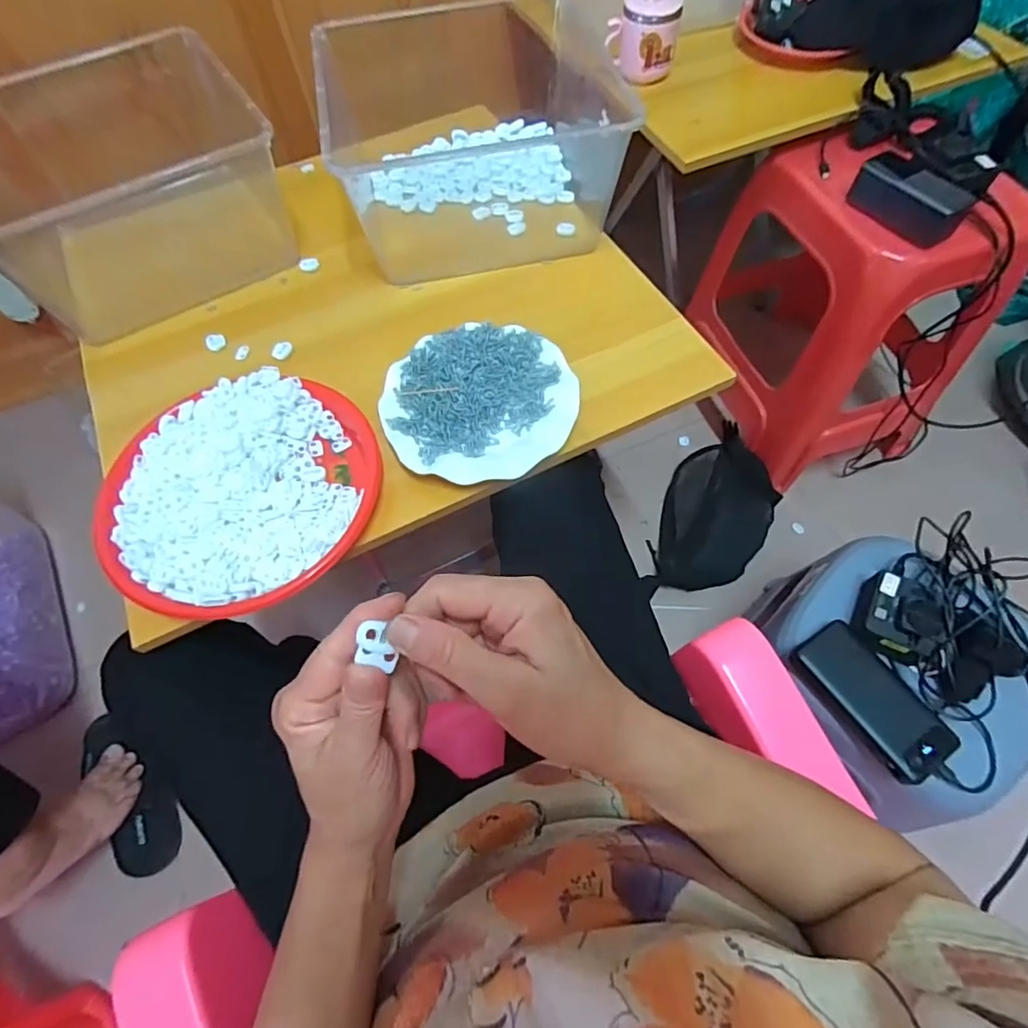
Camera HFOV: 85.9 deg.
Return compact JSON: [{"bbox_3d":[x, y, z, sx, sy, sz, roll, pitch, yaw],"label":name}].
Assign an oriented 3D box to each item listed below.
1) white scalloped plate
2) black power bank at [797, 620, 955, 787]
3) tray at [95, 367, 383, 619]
[{"bbox_3d":[-0.033,-0.108,0.530,0.177,0.016,0.178,-1,63,2],"label":"white scalloped plate"},{"bbox_3d":[0.376,0.191,0.578,0.071,0.022,0.156,-29,65,-11],"label":"black power bank"},{"bbox_3d":[-0.237,-0.024,0.487,0.228,0.034,0.217,-1,63,2],"label":"tray"}]

